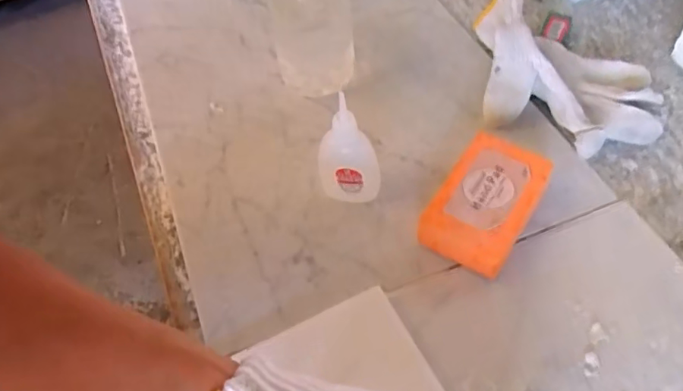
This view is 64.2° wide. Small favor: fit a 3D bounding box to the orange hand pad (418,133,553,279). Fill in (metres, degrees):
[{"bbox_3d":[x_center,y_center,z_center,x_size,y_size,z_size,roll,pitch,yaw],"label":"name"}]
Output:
[{"bbox_3d":[0.099,0.005,0.373,0.060,0.033,0.095,26,58,21],"label":"orange hand pad"}]

